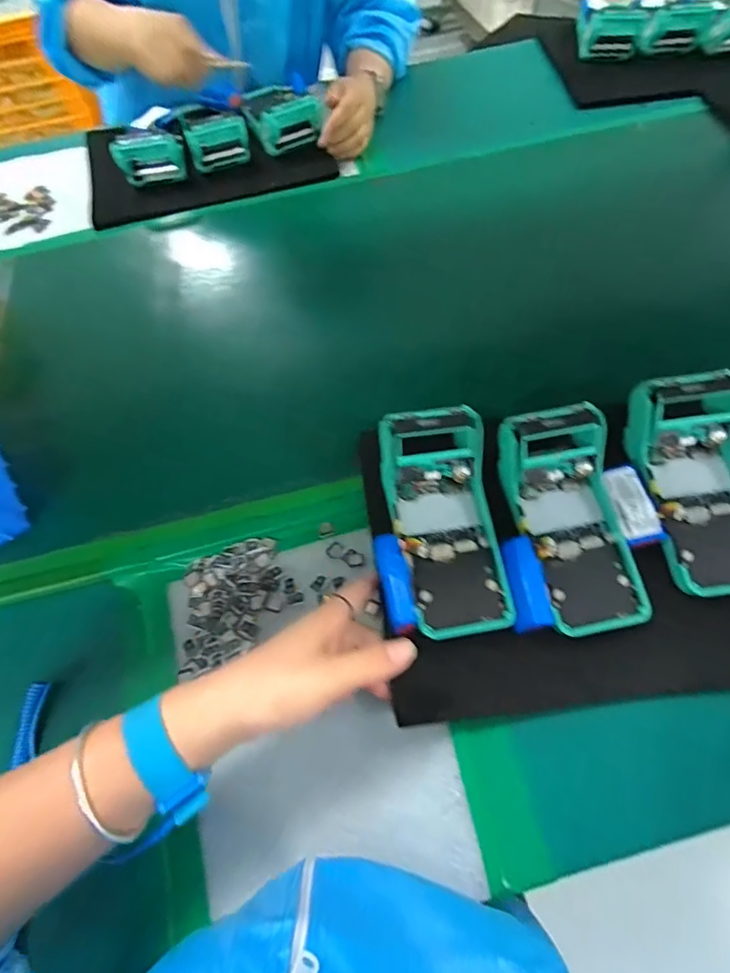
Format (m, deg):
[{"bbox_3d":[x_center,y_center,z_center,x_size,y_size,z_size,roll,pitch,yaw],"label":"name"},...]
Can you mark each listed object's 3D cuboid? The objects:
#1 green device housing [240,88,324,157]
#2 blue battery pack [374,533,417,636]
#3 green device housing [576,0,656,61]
[{"bbox_3d":[-0.125,-0.548,0.694,0.092,0.063,0.153,-21,65,-9],"label":"green device housing"},{"bbox_3d":[0.023,0.073,0.357,0.021,0.025,0.072,-11,64,-5],"label":"blue battery pack"},{"bbox_3d":[0.390,-0.734,0.762,0.096,0.062,0.090,8,64,5],"label":"green device housing"}]

